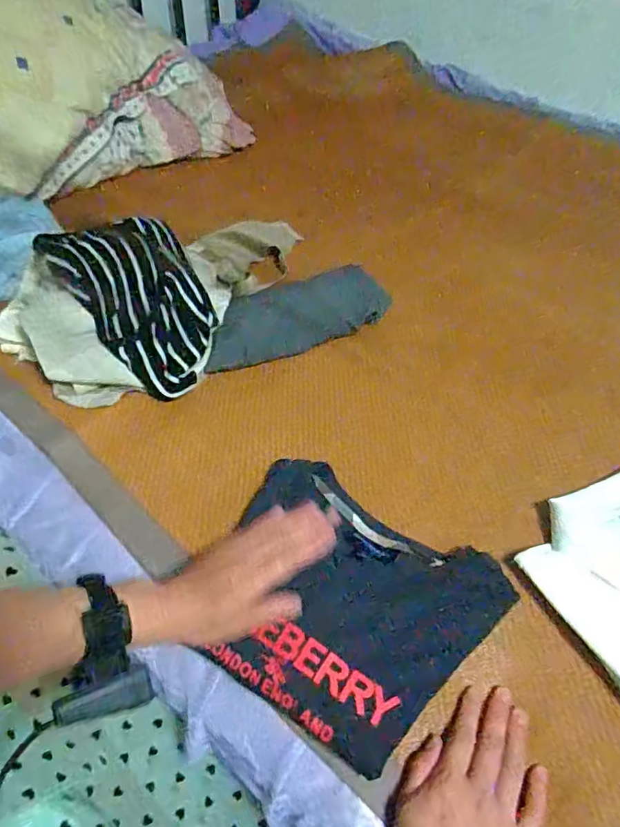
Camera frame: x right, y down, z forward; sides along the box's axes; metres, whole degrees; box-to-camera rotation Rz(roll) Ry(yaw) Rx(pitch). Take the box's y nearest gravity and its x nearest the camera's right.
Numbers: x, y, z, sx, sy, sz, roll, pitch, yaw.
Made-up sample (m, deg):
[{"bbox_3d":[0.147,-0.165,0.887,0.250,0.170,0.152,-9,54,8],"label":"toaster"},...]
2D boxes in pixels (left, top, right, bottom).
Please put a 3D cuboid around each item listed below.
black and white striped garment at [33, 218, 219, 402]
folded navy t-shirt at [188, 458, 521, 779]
[{"bbox_3d":[-0.219,-0.145,0.700,0.152,0.111,0.242,-27,56,-23],"label":"black and white striped garment"},{"bbox_3d":[0.026,0.170,0.501,0.255,0.028,0.209,29,54,21],"label":"folded navy t-shirt"}]

